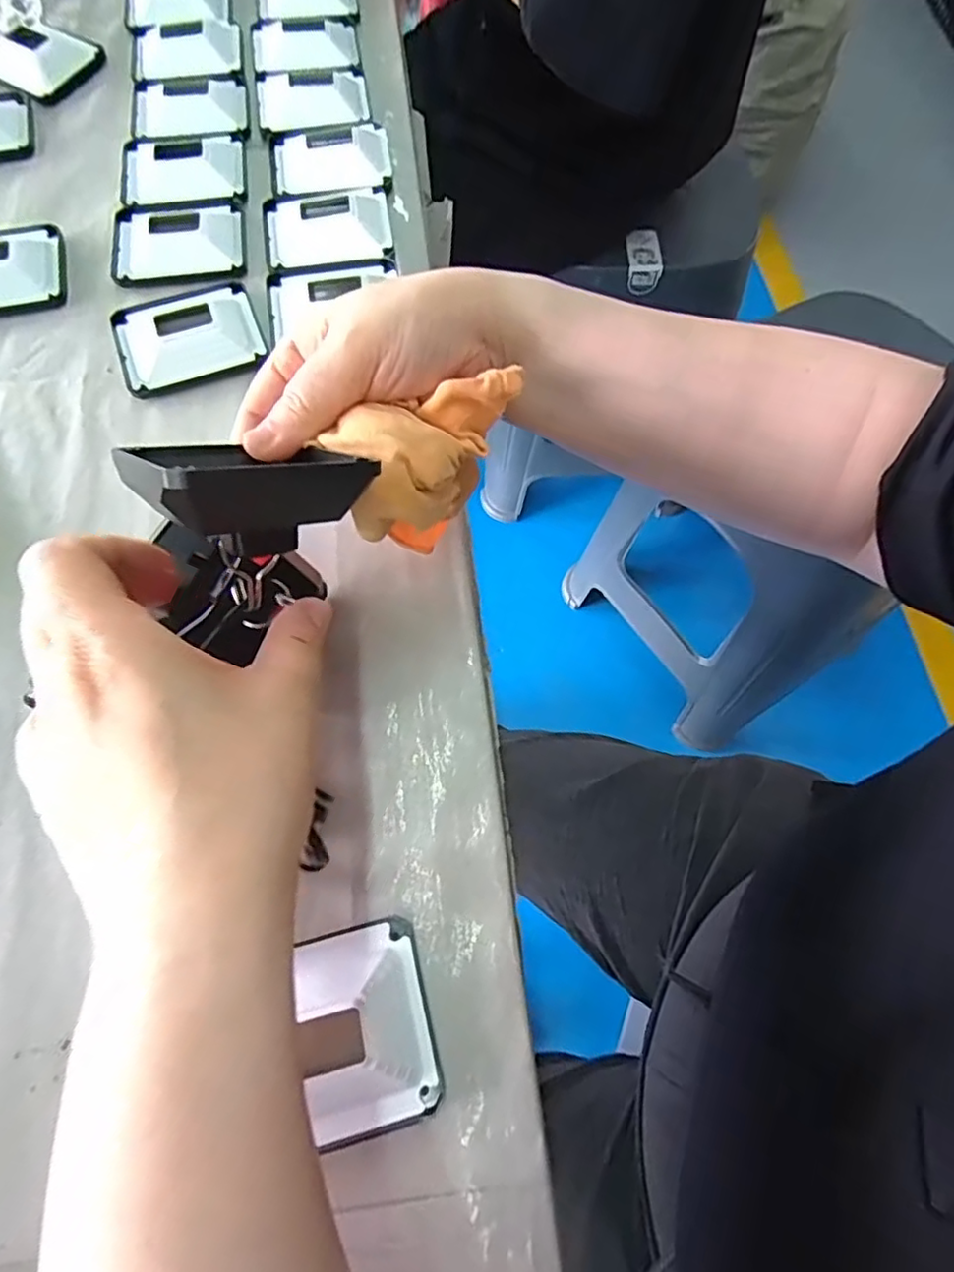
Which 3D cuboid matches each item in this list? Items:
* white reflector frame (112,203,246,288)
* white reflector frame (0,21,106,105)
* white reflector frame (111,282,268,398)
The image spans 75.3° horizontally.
[{"bbox_3d":[-0.189,-0.250,0.386,0.081,0.011,0.072,-7,69,-3],"label":"white reflector frame"},{"bbox_3d":[-0.324,-0.430,0.454,0.072,0.017,0.067,30,72,11],"label":"white reflector frame"},{"bbox_3d":[-0.169,-0.176,0.356,0.080,0.015,0.066,-21,71,-8],"label":"white reflector frame"}]

